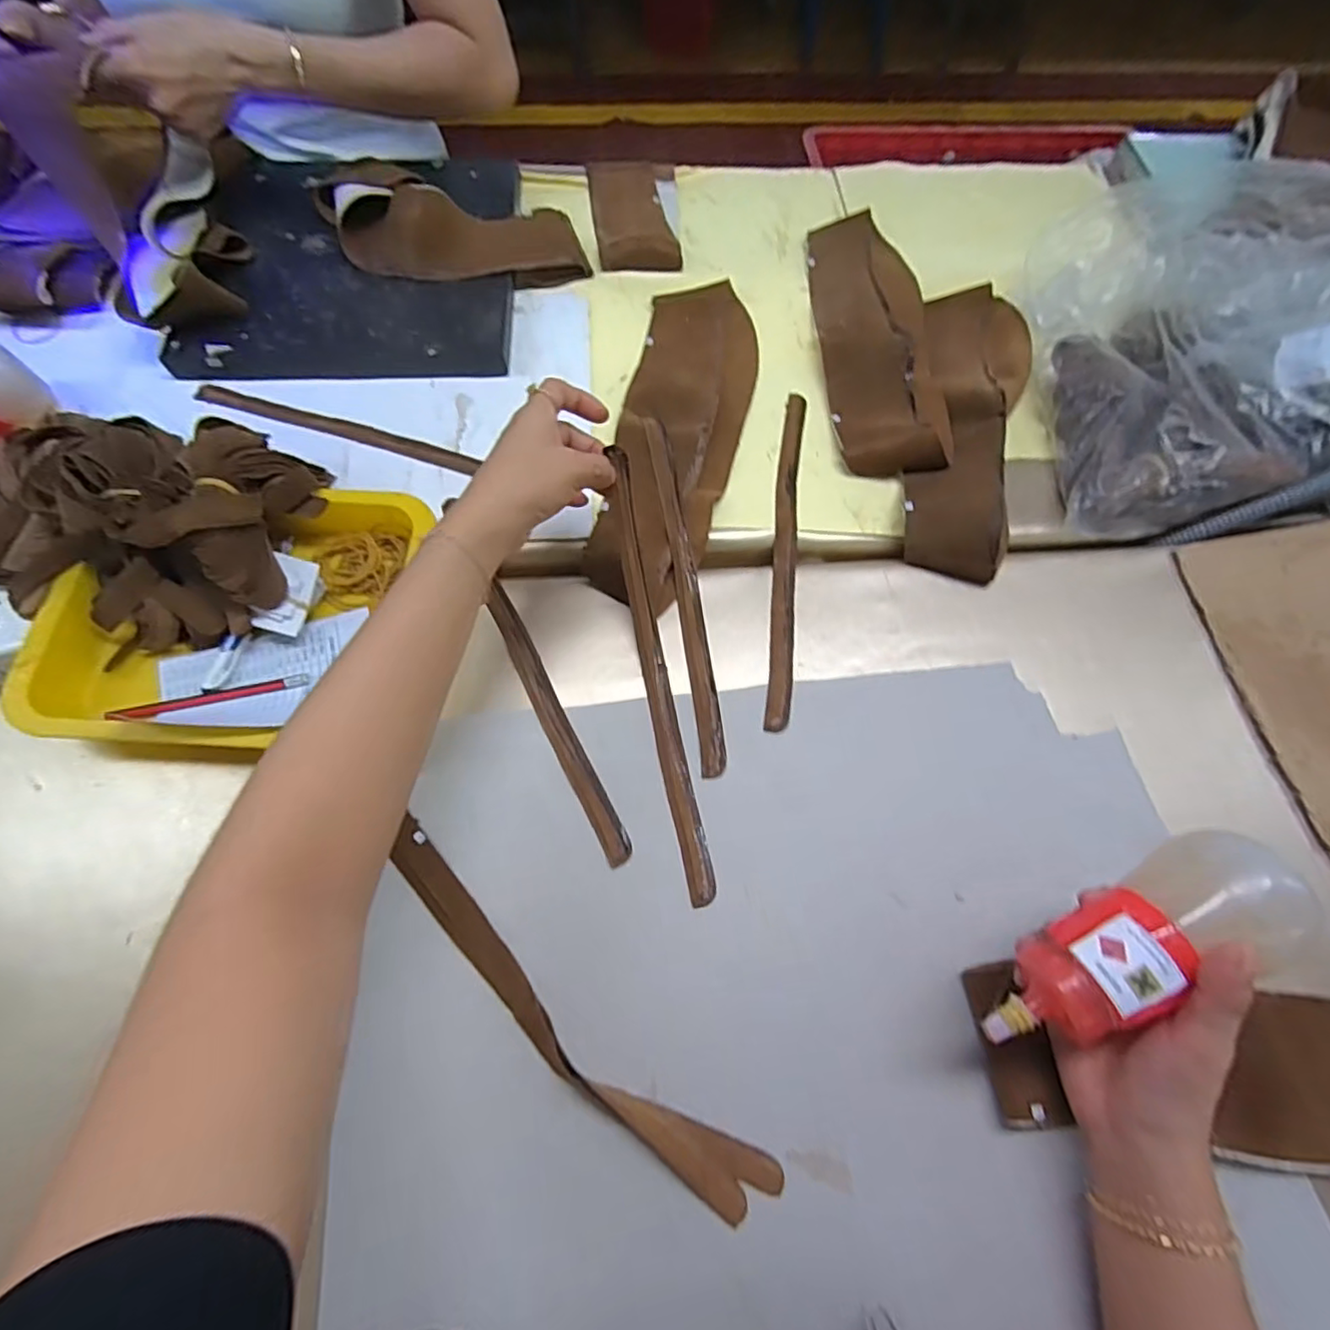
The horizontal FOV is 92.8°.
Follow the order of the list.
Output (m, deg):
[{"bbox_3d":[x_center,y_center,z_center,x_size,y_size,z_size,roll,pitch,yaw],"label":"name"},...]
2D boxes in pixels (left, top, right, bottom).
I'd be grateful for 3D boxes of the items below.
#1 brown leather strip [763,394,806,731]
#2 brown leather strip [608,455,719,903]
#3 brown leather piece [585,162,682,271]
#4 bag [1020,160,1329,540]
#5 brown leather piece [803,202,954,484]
[{"bbox_3d":[0.099,-0.100,0.518,0.020,0.006,0.319,7,66,3],"label":"brown leather strip"},{"bbox_3d":[-0.005,0.007,0.440,0.017,0.062,0.301,-11,80,-5],"label":"brown leather strip"},{"bbox_3d":[-0.038,-0.489,0.677,0.078,0.020,0.191,-9,66,-4],"label":"brown leather piece"},{"bbox_3d":[0.461,-0.295,0.546,0.243,0.131,0.370,3,66,1],"label":"bag"},{"bbox_3d":[0.200,-0.322,0.601,0.104,0.033,0.348,1,66,0],"label":"brown leather piece"}]

